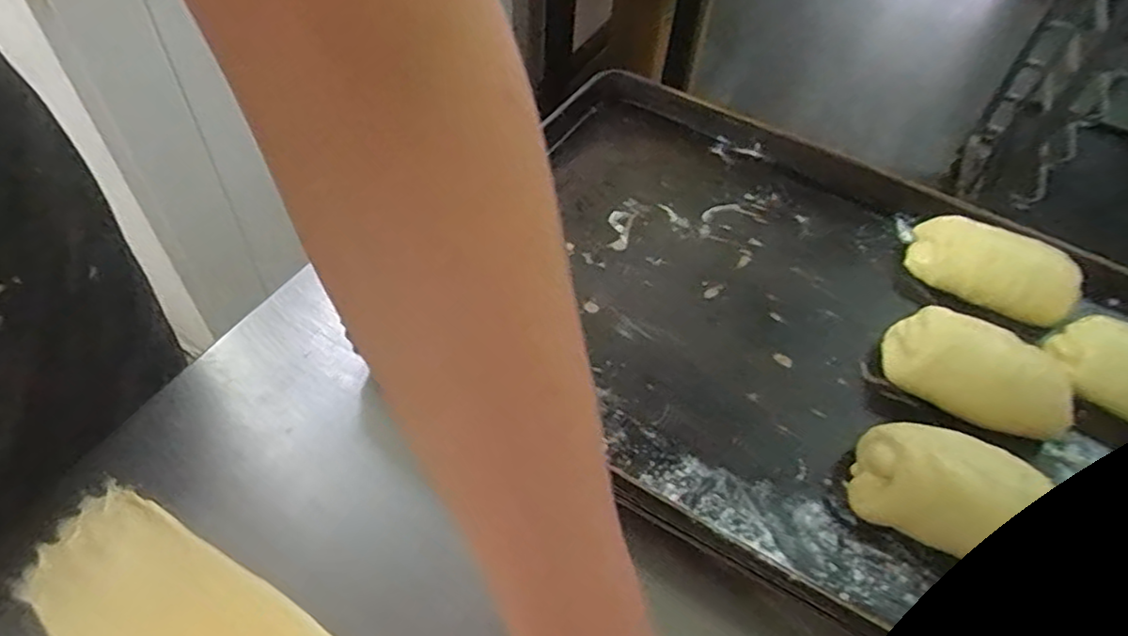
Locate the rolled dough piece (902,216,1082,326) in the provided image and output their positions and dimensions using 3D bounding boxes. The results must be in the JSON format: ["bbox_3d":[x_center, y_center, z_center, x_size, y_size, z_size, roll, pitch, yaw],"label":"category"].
[{"bbox_3d":[0.353,-0.041,0.559,0.127,0.035,0.066,24,55,17],"label":"rolled dough piece"}]

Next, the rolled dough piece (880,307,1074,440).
[{"bbox_3d":[0.296,0.037,0.487,0.122,0.041,0.068,25,54,14],"label":"rolled dough piece"}]

